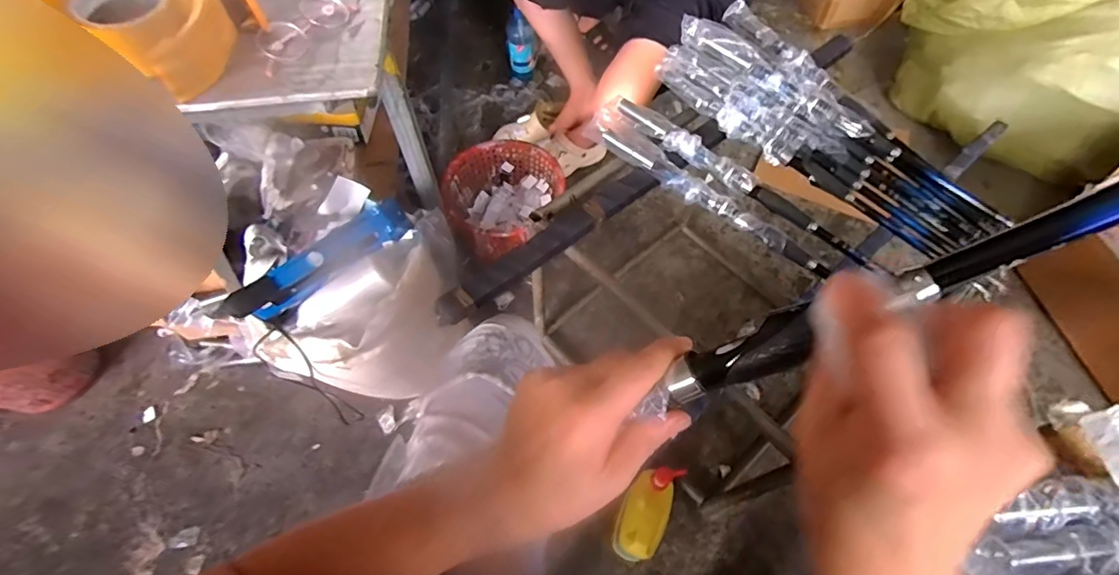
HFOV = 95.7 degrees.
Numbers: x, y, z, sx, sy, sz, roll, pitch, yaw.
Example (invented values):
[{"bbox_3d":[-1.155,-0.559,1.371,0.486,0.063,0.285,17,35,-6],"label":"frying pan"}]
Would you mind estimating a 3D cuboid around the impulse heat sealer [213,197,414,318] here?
[{"bbox_3d":[-0.394,-0.048,0.856,0.319,0.110,0.068,-39,67,-20],"label":"impulse heat sealer"}]

